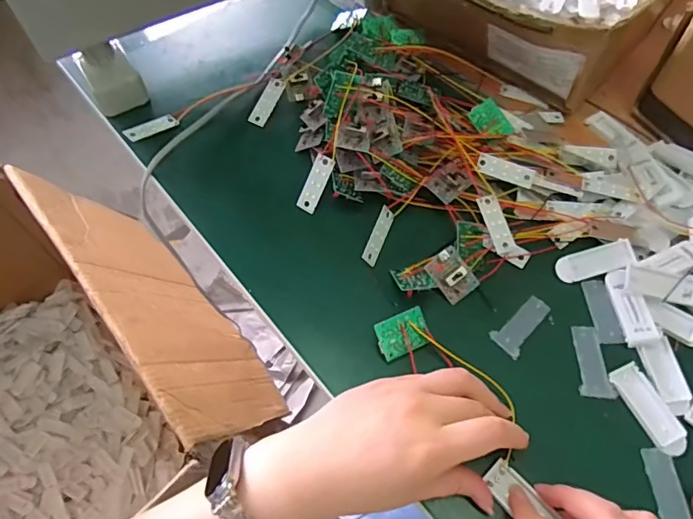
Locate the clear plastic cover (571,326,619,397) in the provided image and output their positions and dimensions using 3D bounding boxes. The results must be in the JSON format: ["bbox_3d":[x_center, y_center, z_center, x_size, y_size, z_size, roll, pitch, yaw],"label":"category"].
[{"bbox_3d":[0.166,0.068,0.328,0.021,0.004,0.049,2,62,1],"label":"clear plastic cover"}]

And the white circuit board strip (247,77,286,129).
[{"bbox_3d":[-0.071,-0.142,0.437,0.016,0.004,0.047,26,83,-6],"label":"white circuit board strip"}]

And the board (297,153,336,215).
[{"bbox_3d":[-0.024,-0.060,0.384,0.016,0.004,0.046,30,108,15],"label":"board"}]

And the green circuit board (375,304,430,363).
[{"bbox_3d":[0.038,0.050,0.328,0.035,0.004,0.026,-22,89,-13],"label":"green circuit board"}]

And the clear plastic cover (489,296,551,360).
[{"bbox_3d":[0.124,0.046,0.342,0.049,0.004,0.022,-41,69,-20],"label":"clear plastic cover"}]

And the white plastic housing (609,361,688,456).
[{"bbox_3d":[0.195,0.095,0.311,0.023,0.004,0.057,-20,63,-11],"label":"white plastic housing"}]

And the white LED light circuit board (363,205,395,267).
[{"bbox_3d":[0.025,-0.018,0.366,0.004,0.016,0.045,6,66,48],"label":"white LED light circuit board"}]

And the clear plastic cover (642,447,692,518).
[{"bbox_3d":[0.192,0.138,0.289,0.019,0.004,0.047,-2,62,-1],"label":"clear plastic cover"}]

